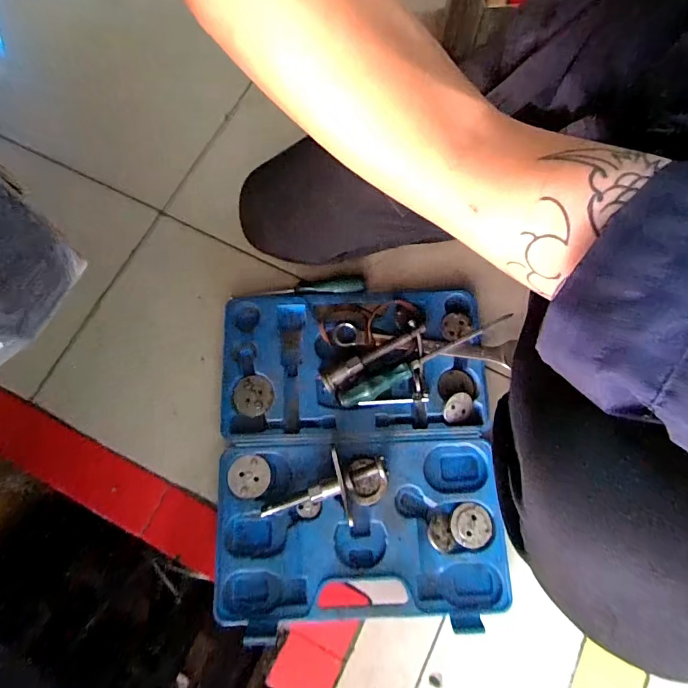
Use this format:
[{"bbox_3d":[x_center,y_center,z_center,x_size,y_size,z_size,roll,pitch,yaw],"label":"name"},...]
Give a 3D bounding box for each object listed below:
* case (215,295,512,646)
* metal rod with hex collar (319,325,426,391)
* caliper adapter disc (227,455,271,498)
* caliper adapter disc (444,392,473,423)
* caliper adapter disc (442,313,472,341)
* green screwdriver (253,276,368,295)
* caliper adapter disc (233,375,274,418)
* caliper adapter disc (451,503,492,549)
[{"bbox_3d":[0.014,0.124,0.546,0.345,0.056,0.408,-1,75,1],"label":"case"},{"bbox_3d":[0.040,0.017,0.557,0.149,0.022,0.023,-27,76,-6],"label":"metal rod with hex collar"},{"bbox_3d":[-0.119,0.166,0.541,0.052,0.010,0.049,-7,75,0],"label":"caliper adapter disc"},{"bbox_3d":[0.147,0.082,0.552,0.042,0.008,0.034,-23,99,-22],"label":"caliper adapter disc"},{"bbox_3d":[0.149,-0.025,0.575,0.041,0.005,0.035,-27,76,-6],"label":"caliper adapter disc"},{"bbox_3d":[-0.049,-0.081,0.605,0.153,0.025,0.026,-3,75,1],"label":"green screwdriver"},{"bbox_3d":[-0.120,0.069,0.569,0.050,0.010,0.054,0,75,1],"label":"caliper adapter disc"},{"bbox_3d":[0.152,0.217,0.512,0.048,0.010,0.048,0,75,1],"label":"caliper adapter disc"}]

